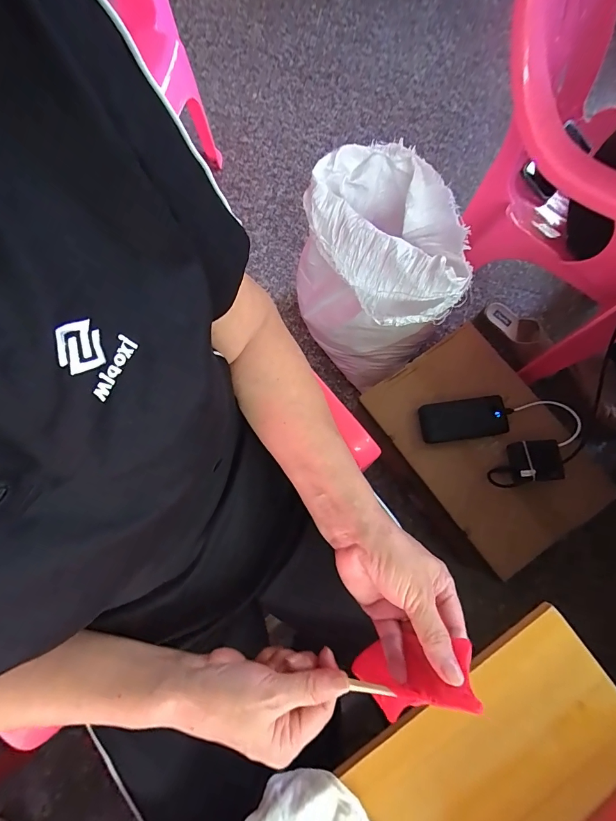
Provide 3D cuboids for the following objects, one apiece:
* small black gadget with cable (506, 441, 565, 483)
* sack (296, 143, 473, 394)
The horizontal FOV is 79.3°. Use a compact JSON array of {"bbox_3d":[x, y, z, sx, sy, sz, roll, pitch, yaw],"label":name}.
[{"bbox_3d":[0.409,0.091,0.668,0.083,0.018,0.071,-2,77,1],"label":"small black gadget with cable"},{"bbox_3d":[0.138,-0.265,0.749,0.245,0.314,0.309,-24,77,-4],"label":"sack"}]

